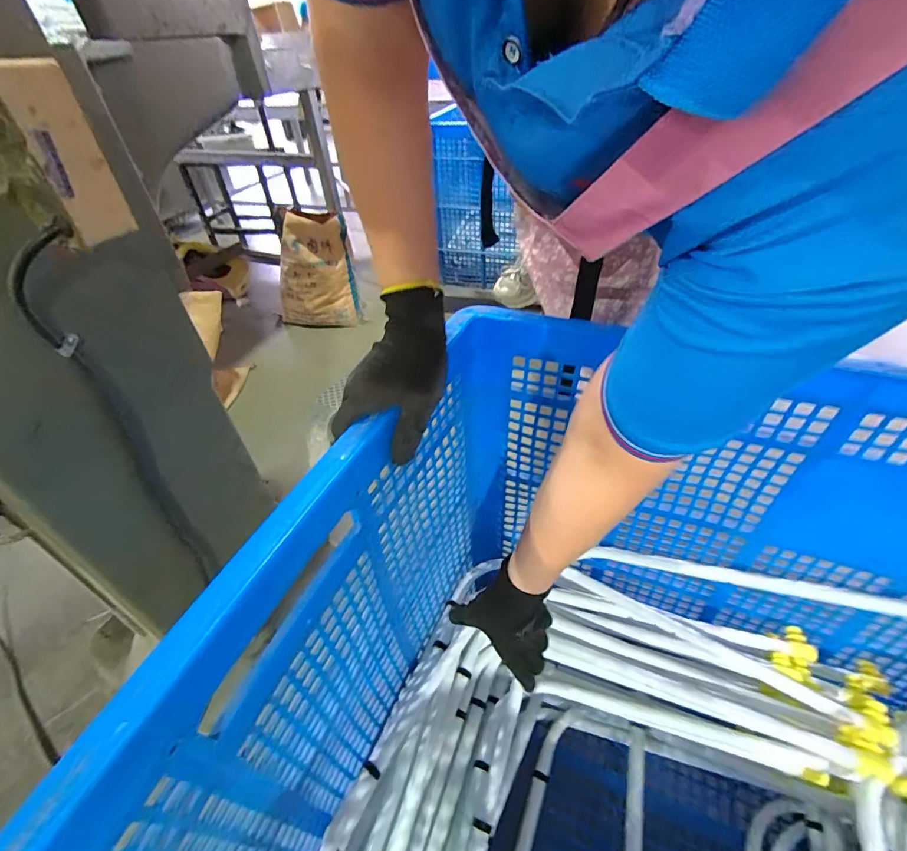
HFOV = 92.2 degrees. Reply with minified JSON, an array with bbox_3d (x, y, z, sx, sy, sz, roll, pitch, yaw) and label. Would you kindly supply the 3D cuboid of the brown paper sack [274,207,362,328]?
[{"bbox_3d":[-0.539,-0.581,1.684,0.287,0.446,0.130,-22,45,-19],"label":"brown paper sack"}]

